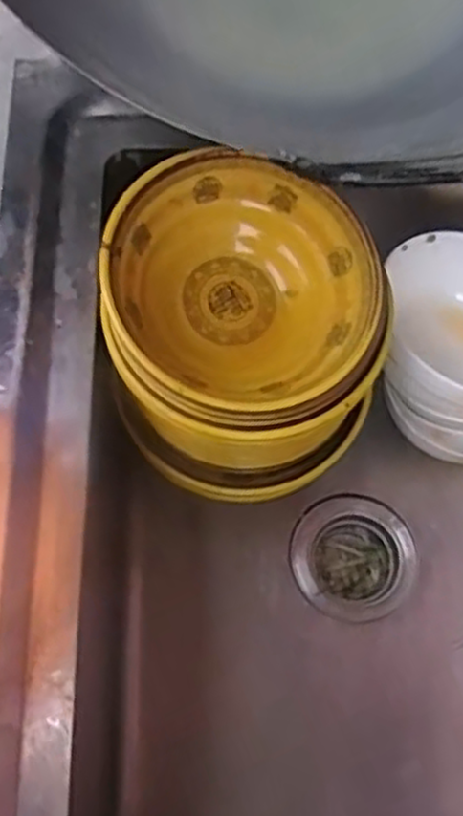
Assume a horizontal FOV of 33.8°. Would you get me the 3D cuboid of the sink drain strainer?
[{"bbox_3d":[0.110,0.141,0.708,0.105,0.058,0.110,1,68,-1],"label":"sink drain strainer"}]

